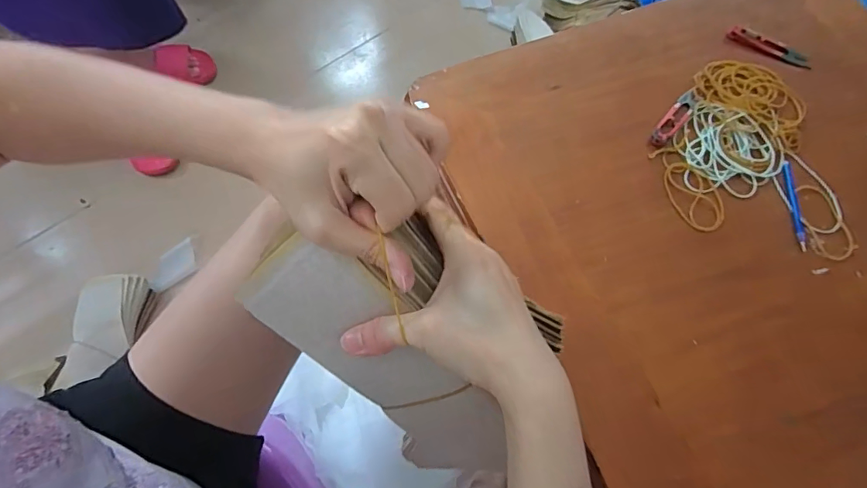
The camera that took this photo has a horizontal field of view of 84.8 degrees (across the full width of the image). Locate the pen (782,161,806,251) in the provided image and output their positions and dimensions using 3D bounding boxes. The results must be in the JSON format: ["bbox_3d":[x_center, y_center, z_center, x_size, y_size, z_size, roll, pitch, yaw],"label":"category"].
[{"bbox_3d":[0.382,-0.042,0.502,0.009,0.005,0.104,5,65,2],"label":"pen"}]

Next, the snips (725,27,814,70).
[{"bbox_3d":[0.420,-0.247,0.591,0.101,0.006,0.029,28,68,12],"label":"snips"}]

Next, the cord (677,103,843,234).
[{"bbox_3d":[0.357,-0.084,0.519,0.180,0.008,0.120,27,68,11],"label":"cord"}]

